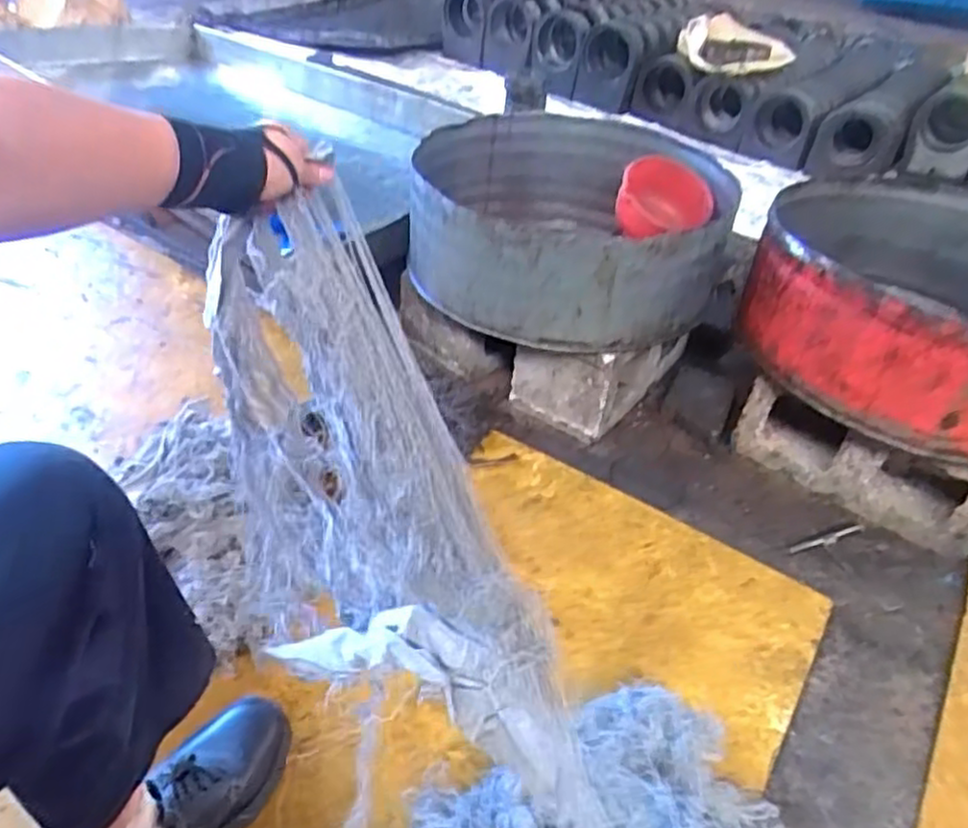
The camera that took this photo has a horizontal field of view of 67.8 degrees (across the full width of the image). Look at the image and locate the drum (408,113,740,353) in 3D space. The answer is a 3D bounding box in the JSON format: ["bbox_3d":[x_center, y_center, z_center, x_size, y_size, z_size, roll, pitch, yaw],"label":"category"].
[{"bbox_3d":[0.144,-0.338,1.265,0.537,0.186,0.538,-1,39,-10],"label":"drum"}]

